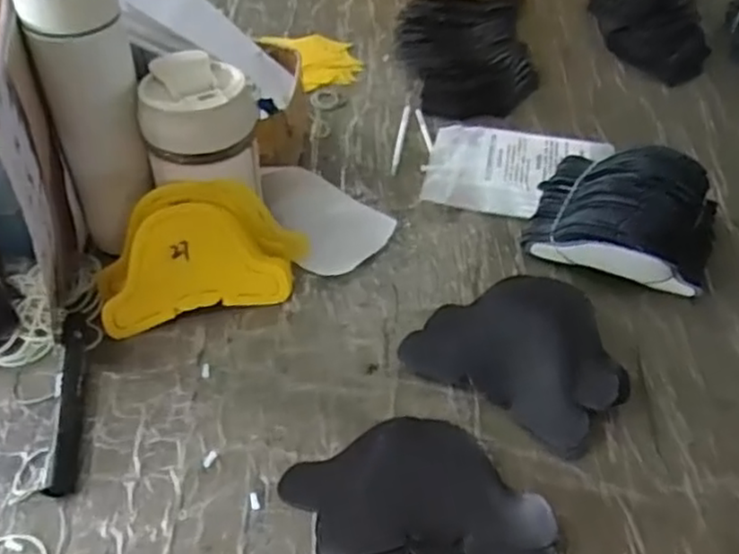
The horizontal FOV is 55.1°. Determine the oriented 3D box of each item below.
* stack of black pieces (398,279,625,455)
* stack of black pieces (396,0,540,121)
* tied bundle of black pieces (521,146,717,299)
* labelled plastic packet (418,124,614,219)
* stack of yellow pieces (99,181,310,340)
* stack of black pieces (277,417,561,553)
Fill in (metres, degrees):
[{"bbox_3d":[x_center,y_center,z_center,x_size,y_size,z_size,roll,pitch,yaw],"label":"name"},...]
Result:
[{"bbox_3d":[0.117,0.052,0.523,0.143,0.021,0.121,33,54,27],"label":"stack of black pieces"},{"bbox_3d":[0.110,-0.273,0.820,0.149,0.026,0.289,1,46,1],"label":"stack of black pieces"},{"bbox_3d":[0.203,-0.045,0.565,0.142,0.089,0.112,20,49,18],"label":"tied bundle of black pieces"},{"bbox_3d":[0.134,-0.098,0.664,0.155,0.026,0.109,13,47,12],"label":"labelled plastic packet"},{"bbox_3d":[-0.132,-0.024,0.558,0.165,0.106,0.042,-13,19,-15],"label":"stack of yellow pieces"},{"bbox_3d":[0.030,0.134,0.446,0.163,0.015,0.103,4,46,4],"label":"stack of black pieces"}]

